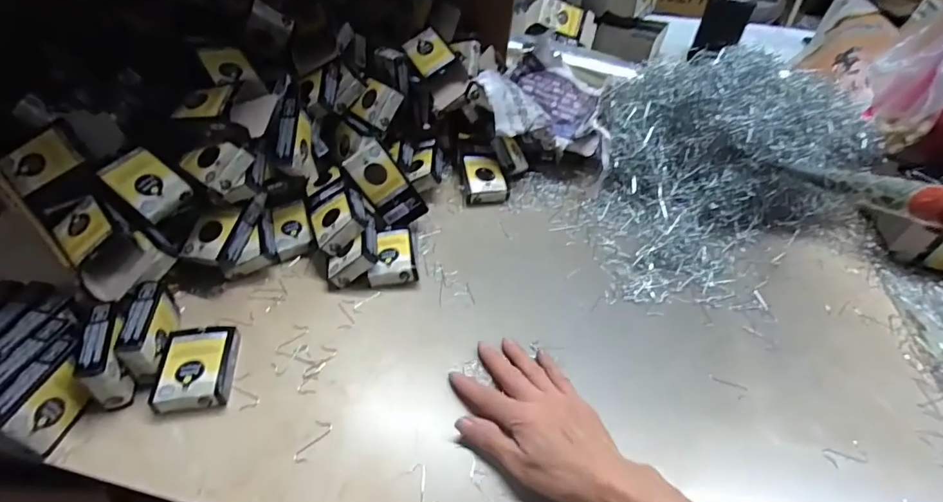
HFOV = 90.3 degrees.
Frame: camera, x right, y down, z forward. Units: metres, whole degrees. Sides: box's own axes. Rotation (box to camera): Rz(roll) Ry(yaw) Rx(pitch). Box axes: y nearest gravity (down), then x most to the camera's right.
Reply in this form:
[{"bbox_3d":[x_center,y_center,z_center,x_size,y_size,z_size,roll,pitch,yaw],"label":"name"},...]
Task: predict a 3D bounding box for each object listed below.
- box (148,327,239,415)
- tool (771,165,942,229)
[{"bbox_3d":[-0.238,0.102,0.409,0.054,0.022,0.074,-5,46,-8],"label":"box"},{"bbox_3d":[0.330,-0.057,0.407,0.020,0.025,0.208,4,17,1],"label":"tool"}]

